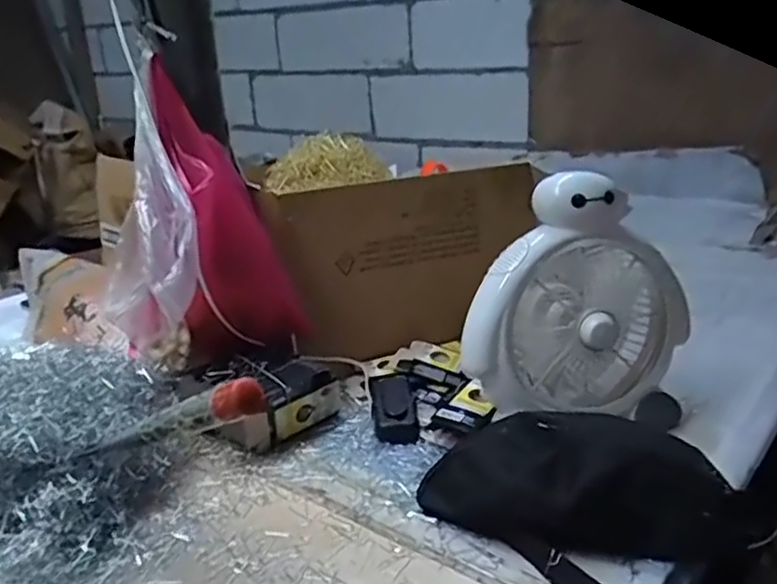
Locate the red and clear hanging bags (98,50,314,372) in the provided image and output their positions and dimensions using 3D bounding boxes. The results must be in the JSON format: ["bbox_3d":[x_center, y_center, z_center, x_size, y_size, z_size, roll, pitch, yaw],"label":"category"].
[{"bbox_3d":[-0.210,-0.077,0.749,0.209,0.286,0.125,-22,28,-40],"label":"red and clear hanging bags"}]

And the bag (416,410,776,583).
[{"bbox_3d":[0.166,0.173,0.571,0.252,0.097,0.146,16,28,40],"label":"bag"}]

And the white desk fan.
[{"bbox_3d":[0.197,0.007,0.724,0.233,0.245,0.134,-3,21,3],"label":"white desk fan"}]

